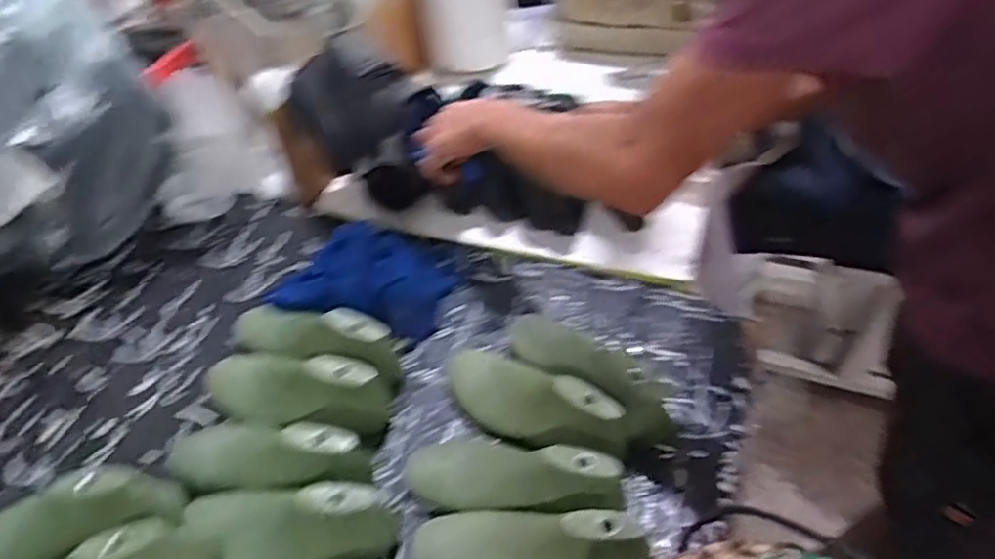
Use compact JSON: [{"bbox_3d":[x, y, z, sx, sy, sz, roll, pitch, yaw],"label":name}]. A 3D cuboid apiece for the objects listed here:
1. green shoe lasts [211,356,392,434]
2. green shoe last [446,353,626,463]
[{"bbox_3d":[-0.216,0.117,0.715,0.195,0.087,0.060,4,49,7],"label":"green shoe lasts"},{"bbox_3d":[0.030,0.119,0.683,0.208,0.088,0.066,27,55,24],"label":"green shoe last"}]

